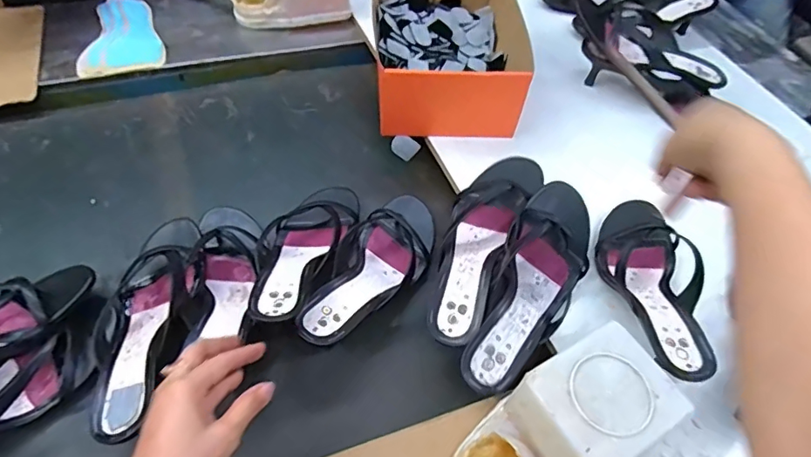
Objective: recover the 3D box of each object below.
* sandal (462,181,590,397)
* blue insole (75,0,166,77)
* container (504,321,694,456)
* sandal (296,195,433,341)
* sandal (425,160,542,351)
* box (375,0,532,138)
[{"bbox_3d":[0.139,0.063,0.555,0.088,0.059,0.254,25,65,15],"label":"sandal"},{"bbox_3d":[-0.460,-0.318,0.819,0.117,0.016,0.193,-12,55,-19],"label":"blue insole"},{"bbox_3d":[0.160,0.157,0.438,0.117,0.072,0.097,-26,60,-22],"label":"container"},{"bbox_3d":[-0.037,0.040,0.593,0.099,0.050,0.254,22,39,13],"label":"sandal"},{"bbox_3d":[0.082,0.018,0.595,0.083,0.070,0.251,24,55,12],"label":"sandal"},{"bbox_3d":[0.058,-0.281,0.777,0.204,0.097,0.317,0,54,-6],"label":"box"}]

